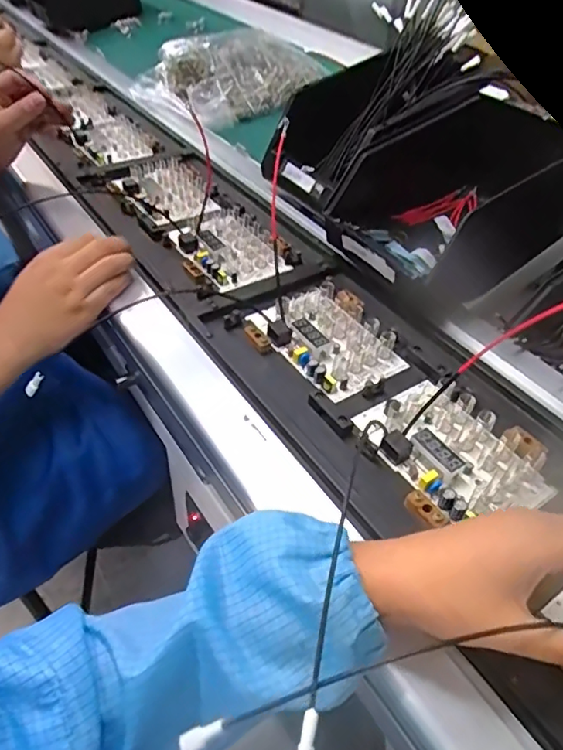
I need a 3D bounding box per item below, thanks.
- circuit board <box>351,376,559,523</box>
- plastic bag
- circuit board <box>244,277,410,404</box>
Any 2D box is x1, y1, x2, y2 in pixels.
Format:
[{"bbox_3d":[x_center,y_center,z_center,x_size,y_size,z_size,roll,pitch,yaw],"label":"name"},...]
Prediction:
[{"bbox_3d":[0.127,0.055,0.409,0.091,0.019,0.130,-27,53,-25],"label":"circuit board"},{"bbox_3d":[-0.081,-0.511,0.909,0.273,0.079,0.225,-25,53,-24],"label":"plastic bag"},{"bbox_3d":[0.042,-0.037,0.498,0.089,0.017,0.130,-27,53,-25],"label":"circuit board"}]

